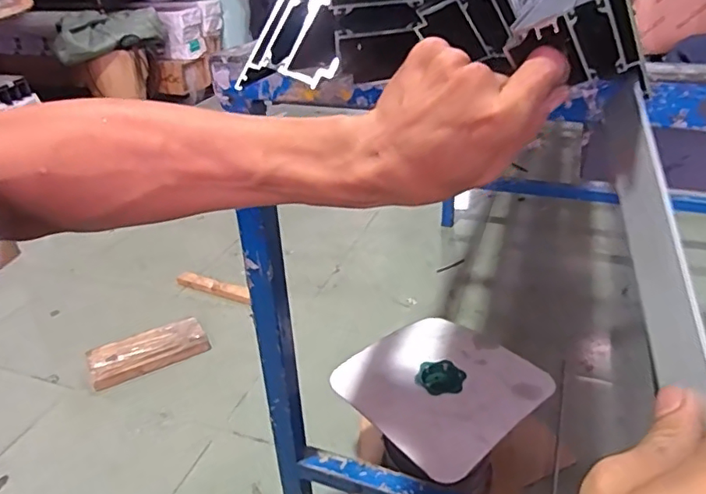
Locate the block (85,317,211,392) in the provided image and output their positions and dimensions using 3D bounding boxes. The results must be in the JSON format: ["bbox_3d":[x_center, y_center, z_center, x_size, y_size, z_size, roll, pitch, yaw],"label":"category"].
[{"bbox_3d":[-0.515,0.263,1.392,0.280,0.058,0.114,-16,32,-23],"label":"block"}]

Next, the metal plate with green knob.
[{"bbox_3d":[0.155,0.242,0.974,0.291,0.032,0.297,-22,35,-32],"label":"metal plate with green knob"}]

